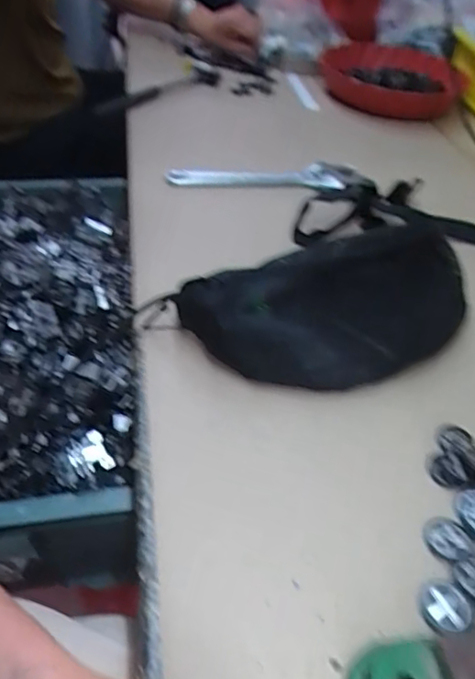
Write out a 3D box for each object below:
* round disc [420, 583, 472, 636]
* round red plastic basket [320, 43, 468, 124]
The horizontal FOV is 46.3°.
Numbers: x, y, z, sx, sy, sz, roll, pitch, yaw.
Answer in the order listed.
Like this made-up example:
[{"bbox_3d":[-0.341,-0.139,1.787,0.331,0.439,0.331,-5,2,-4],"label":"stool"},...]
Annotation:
[{"bbox_3d":[0.122,0.158,0.326,0.027,0.007,0.028,4,43,-3],"label":"round disc"},{"bbox_3d":[0.257,-0.438,0.923,0.241,0.065,0.198,13,44,6],"label":"round red plastic basket"}]

